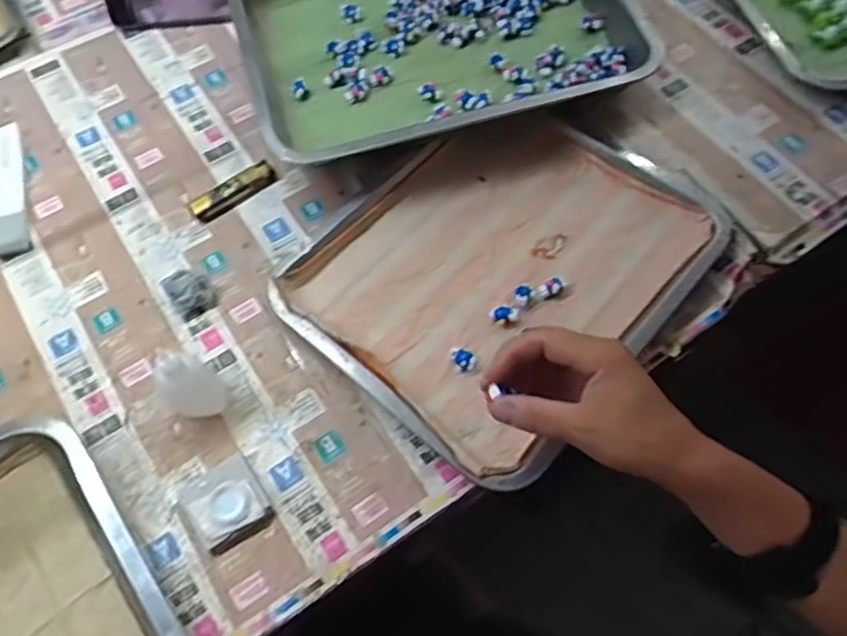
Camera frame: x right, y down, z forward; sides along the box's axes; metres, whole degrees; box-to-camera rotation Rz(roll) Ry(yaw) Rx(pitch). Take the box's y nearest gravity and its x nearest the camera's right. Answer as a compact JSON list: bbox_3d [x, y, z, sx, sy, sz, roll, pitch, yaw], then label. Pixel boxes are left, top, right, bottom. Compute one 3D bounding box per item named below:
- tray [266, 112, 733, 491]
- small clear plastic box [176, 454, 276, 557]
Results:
[{"bbox_3d":[0.065,-0.043,0.558,0.257,0.033,0.298,39,69,18],"label":"tray"},{"bbox_3d":[-0.139,0.129,0.478,0.050,0.013,0.054,-32,67,-15],"label":"small clear plastic box"}]

